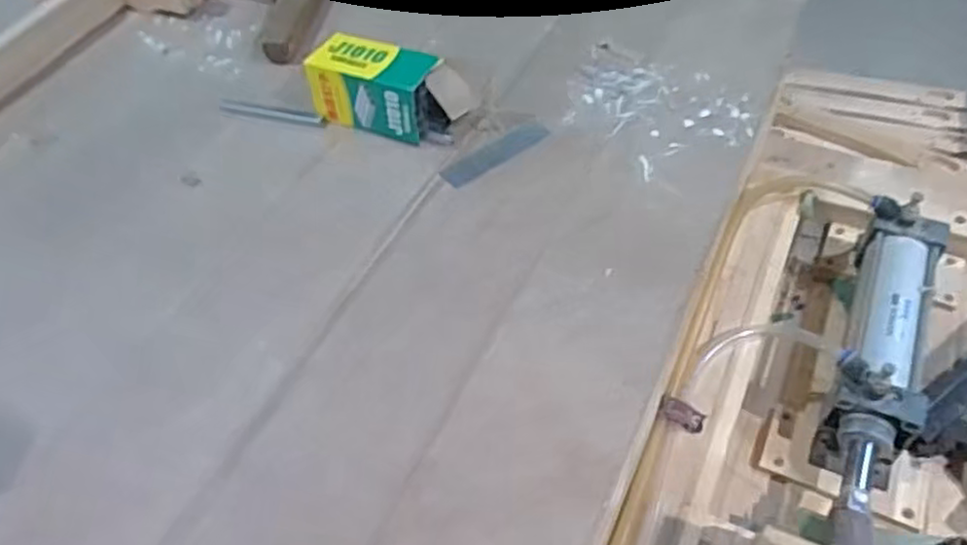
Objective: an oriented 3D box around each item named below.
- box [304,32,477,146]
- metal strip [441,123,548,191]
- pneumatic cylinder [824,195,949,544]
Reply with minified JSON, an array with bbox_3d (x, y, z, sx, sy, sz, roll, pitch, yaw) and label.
[{"bbox_3d":[-0.086,-0.167,0.644,0.146,0.064,0.063,16,55,19],"label":"box"},{"bbox_3d":[0.011,-0.108,0.627,0.106,0.004,0.029,-32,55,-19],"label":"metal strip"},{"bbox_3d":[0.320,0.074,0.566,0.065,0.077,0.319,18,55,20],"label":"pneumatic cylinder"}]

